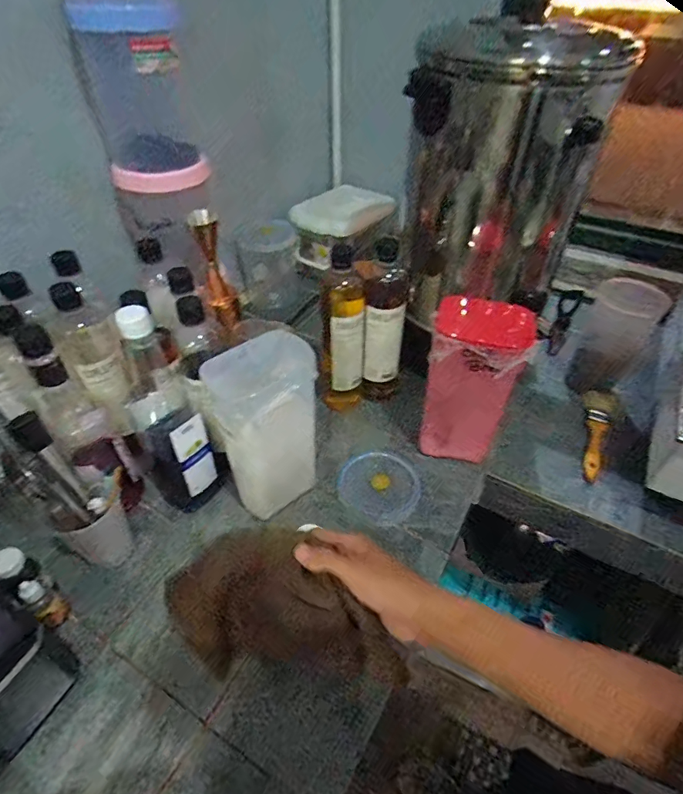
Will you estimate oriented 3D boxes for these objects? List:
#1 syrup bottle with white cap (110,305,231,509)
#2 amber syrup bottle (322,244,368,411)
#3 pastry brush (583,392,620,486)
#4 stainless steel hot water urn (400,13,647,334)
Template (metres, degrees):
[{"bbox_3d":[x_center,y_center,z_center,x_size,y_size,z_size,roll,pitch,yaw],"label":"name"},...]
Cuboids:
[{"bbox_3d":[-0.212,0.022,0.562,0.077,0.300,0.075,29,51,27],"label":"syrup bottle with white cap"},{"bbox_3d":[0.004,-0.094,0.710,0.066,0.279,0.050,-1,44,-1],"label":"amber syrup bottle"},{"bbox_3d":[0.418,0.056,0.745,0.053,0.011,0.204,17,46,17],"label":"pastry brush"},{"bbox_3d":[0.227,-0.332,0.686,0.242,0.374,0.198,23,61,22],"label":"stainless steel hot water urn"}]

